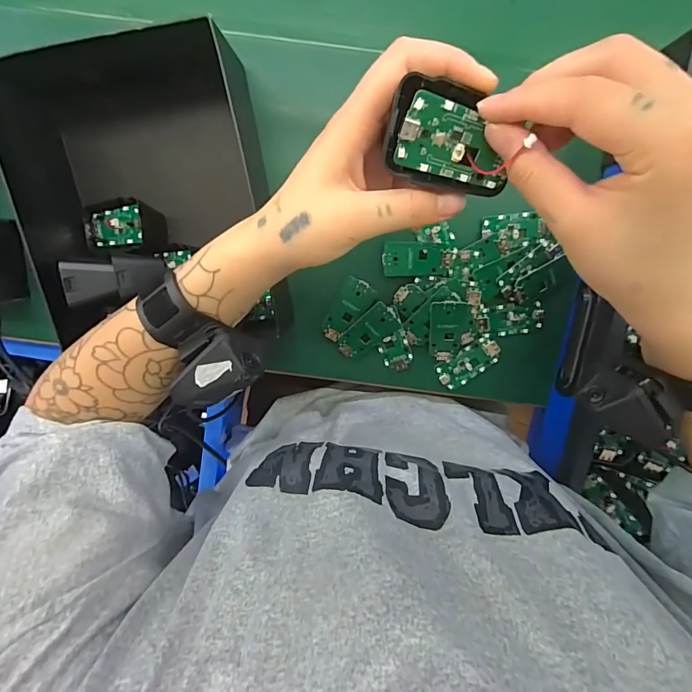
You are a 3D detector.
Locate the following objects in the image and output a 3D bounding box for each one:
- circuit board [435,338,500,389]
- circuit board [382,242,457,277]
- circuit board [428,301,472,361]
[{"bbox_3d":[0.122,0.018,0.429,0.061,0.007,0.029,-35,98,7],"label":"circuit board"},{"bbox_3d":[0.068,-0.081,0.401,0.065,0.007,0.031,0,101,1],"label":"circuit board"},{"bbox_3d":[0.099,-0.014,0.411,0.039,0.007,0.063,0,124,1],"label":"circuit board"}]

